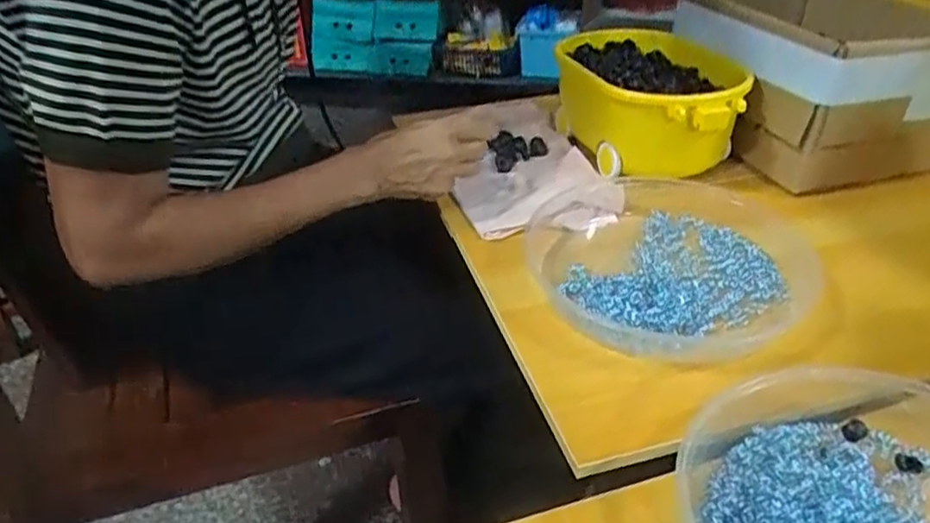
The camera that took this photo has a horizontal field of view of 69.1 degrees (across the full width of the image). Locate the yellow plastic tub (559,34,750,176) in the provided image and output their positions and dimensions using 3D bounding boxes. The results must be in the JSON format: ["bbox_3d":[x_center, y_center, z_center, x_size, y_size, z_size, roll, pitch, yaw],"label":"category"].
[{"bbox_3d":[0.204,-0.192,0.790,0.185,0.107,0.276,1,36,4],"label":"yellow plastic tub"}]

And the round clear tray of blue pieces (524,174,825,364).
[{"bbox_3d":[0.188,-0.009,0.599,0.247,0.024,0.228,0,36,0],"label":"round clear tray of blue pieces"}]

